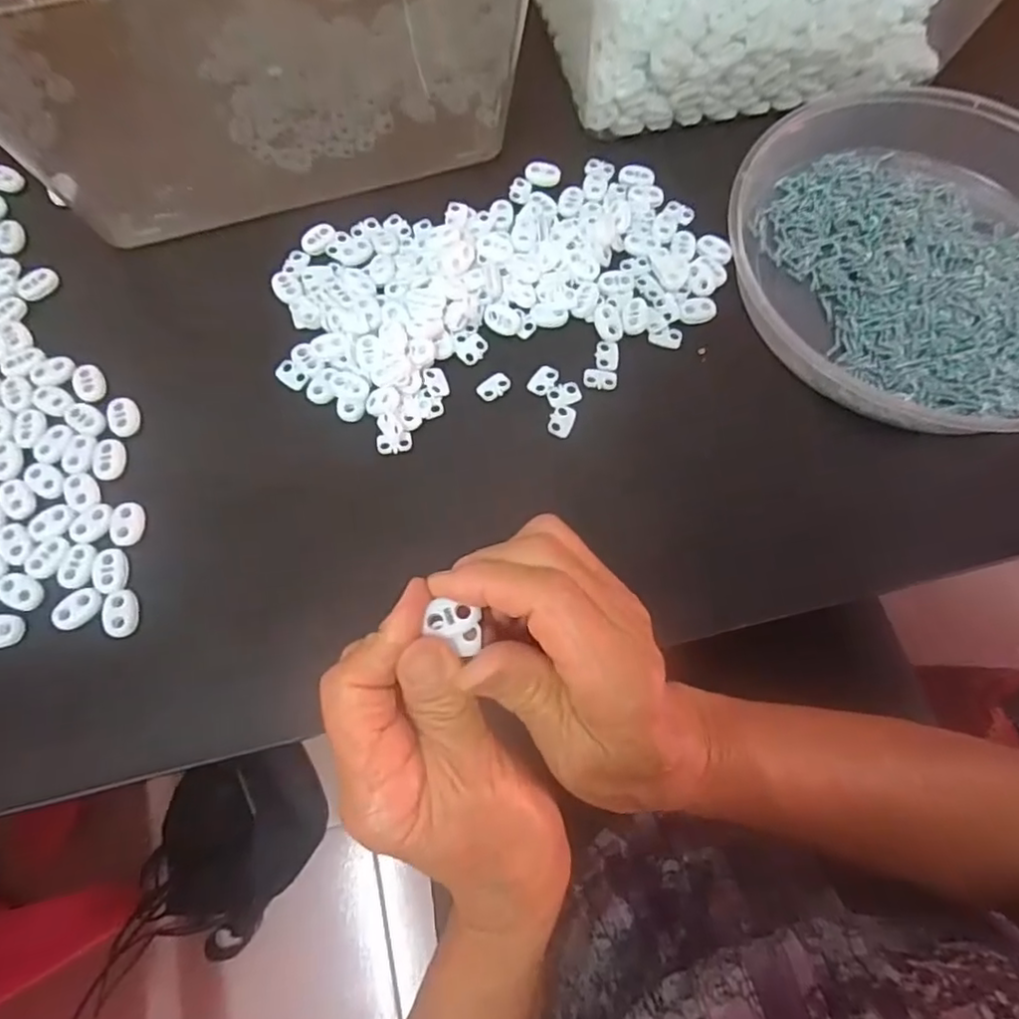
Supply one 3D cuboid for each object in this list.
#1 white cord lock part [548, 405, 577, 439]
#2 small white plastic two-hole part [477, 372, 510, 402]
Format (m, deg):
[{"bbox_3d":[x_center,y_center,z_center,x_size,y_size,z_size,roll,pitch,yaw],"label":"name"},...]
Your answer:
[{"bbox_3d":[0.029,-0.049,0.340,0.013,0.004,0.019,20,72,6],"label":"white cord lock part"},{"bbox_3d":[-0.008,-0.069,0.345,0.019,0.004,0.013,-36,75,-13],"label":"small white plastic two-hole part"}]

